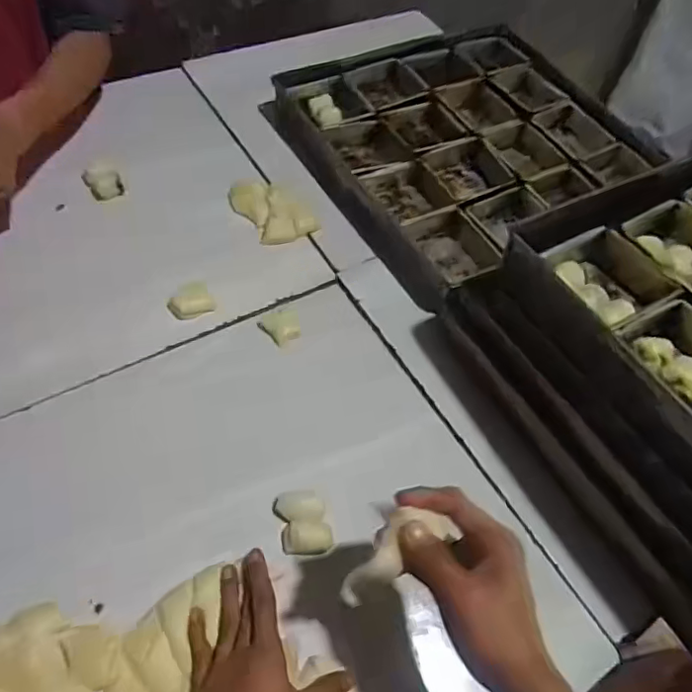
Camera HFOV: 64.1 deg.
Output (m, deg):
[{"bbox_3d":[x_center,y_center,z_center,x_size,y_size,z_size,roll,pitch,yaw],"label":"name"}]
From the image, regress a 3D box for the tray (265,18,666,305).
[{"bbox_3d":[0.182,-0.328,0.861,0.486,0.091,0.416,-27,62,-22],"label":"tray"}]

